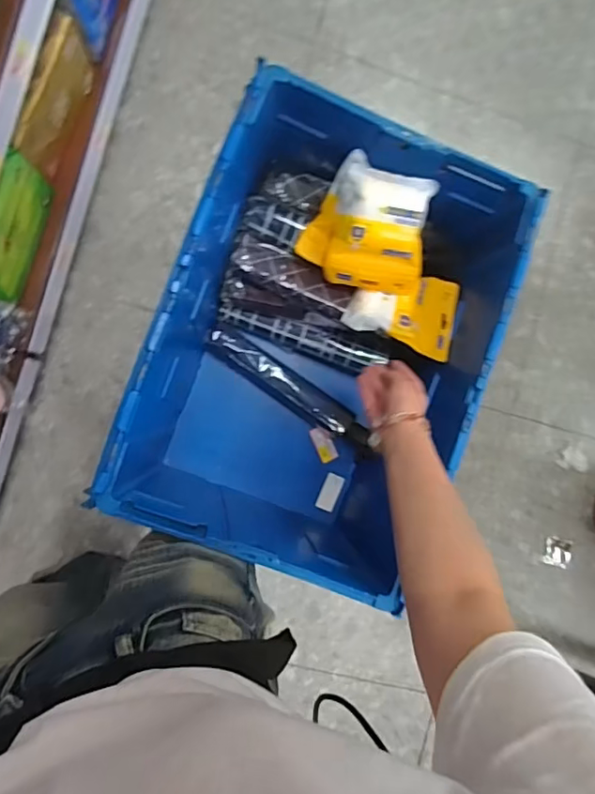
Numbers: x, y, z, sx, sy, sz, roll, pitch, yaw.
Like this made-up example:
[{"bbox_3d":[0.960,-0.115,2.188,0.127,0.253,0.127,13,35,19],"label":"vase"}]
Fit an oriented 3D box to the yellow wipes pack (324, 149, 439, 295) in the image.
[{"bbox_3d":[0.115,-0.237,0.741,0.132,0.062,0.169,6,94,-5],"label":"yellow wipes pack"}]

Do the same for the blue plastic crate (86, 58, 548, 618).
[{"bbox_3d":[0.030,-0.073,0.801,0.410,0.311,0.584,22,87,-7],"label":"blue plastic crate"}]

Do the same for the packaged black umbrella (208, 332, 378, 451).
[{"bbox_3d":[-0.011,-0.012,0.917,0.318,0.062,0.052,34,91,-8],"label":"packaged black umbrella"}]

